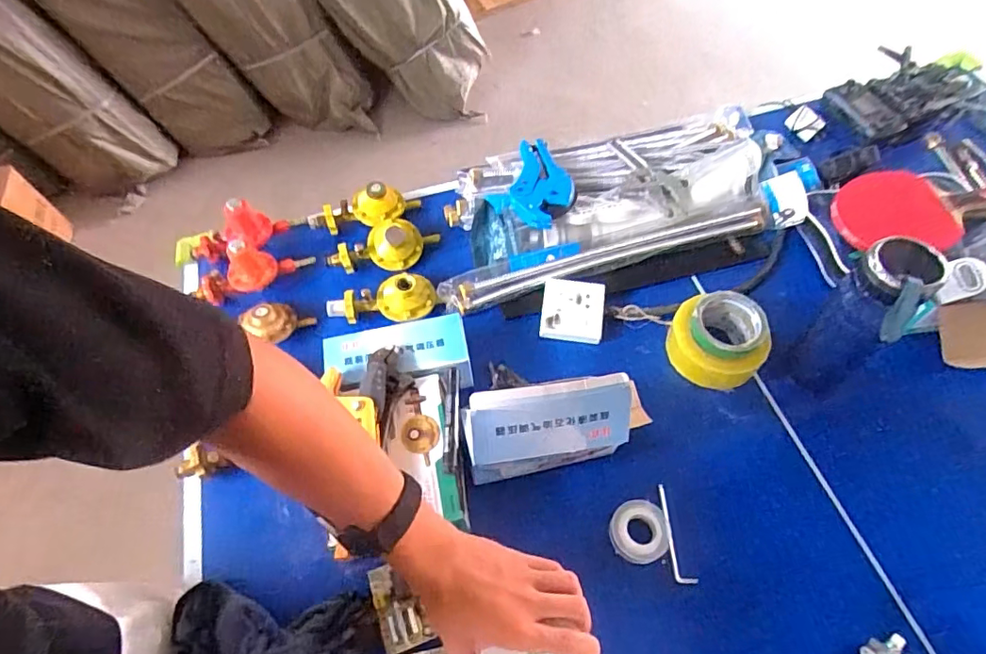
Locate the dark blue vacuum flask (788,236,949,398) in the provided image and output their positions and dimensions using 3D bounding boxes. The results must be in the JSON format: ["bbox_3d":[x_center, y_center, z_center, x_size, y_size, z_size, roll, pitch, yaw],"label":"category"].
[{"bbox_3d":[0.399,0.004,0.604,0.073,0.213,0.077,1,57,-2],"label":"dark blue vacuum flask"}]

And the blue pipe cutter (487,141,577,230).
[{"bbox_3d":[0.066,-0.228,0.842,0.129,0.050,0.196,13,58,6],"label":"blue pipe cutter"}]

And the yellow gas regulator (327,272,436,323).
[{"bbox_3d":[-0.160,-0.039,0.772,0.155,0.044,0.078,-8,58,-7],"label":"yellow gas regulator"}]

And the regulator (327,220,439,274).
[{"bbox_3d":[-0.164,-0.121,0.824,0.171,0.045,0.080,-19,60,-14],"label":"regulator"}]

